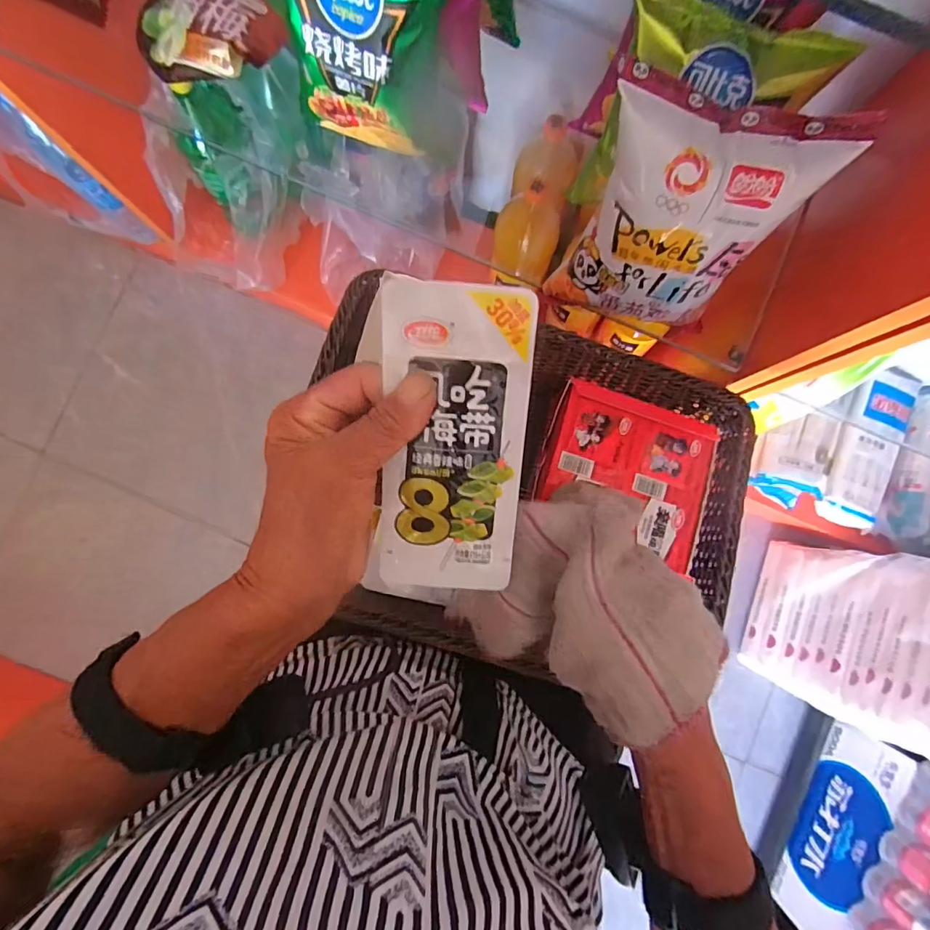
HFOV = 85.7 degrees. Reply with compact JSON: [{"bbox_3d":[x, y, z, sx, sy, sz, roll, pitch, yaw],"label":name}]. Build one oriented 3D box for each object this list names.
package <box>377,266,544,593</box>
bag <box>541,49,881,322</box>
[{"bbox_3d":[-0.006,-0.007,0.243,0.068,0.010,0.151,4,110,-1],"label":"package"},{"bbox_3d":[0.176,-0.191,0.409,0.168,0.195,0.075,13,53,0],"label":"bag"}]

